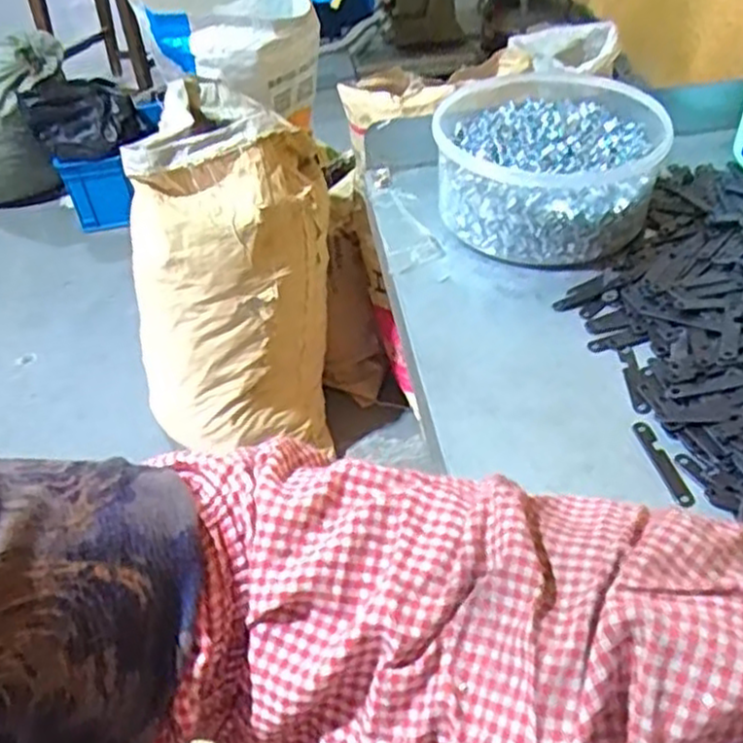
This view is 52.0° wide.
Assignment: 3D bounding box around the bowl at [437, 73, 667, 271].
[{"bbox_3d":[0.119,-0.142,0.519,0.141,0.065,0.151,-3,43,3],"label":"bowl"}]

